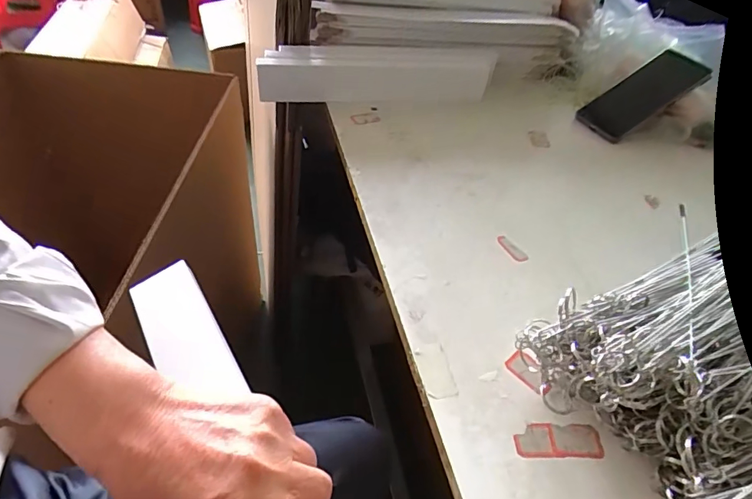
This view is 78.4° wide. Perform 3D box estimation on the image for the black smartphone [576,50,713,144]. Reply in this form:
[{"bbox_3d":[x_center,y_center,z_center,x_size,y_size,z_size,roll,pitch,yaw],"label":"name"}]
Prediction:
[{"bbox_3d":[0.352,-0.202,0.610,0.155,0.019,0.074,-33,50,6],"label":"black smartphone"}]

